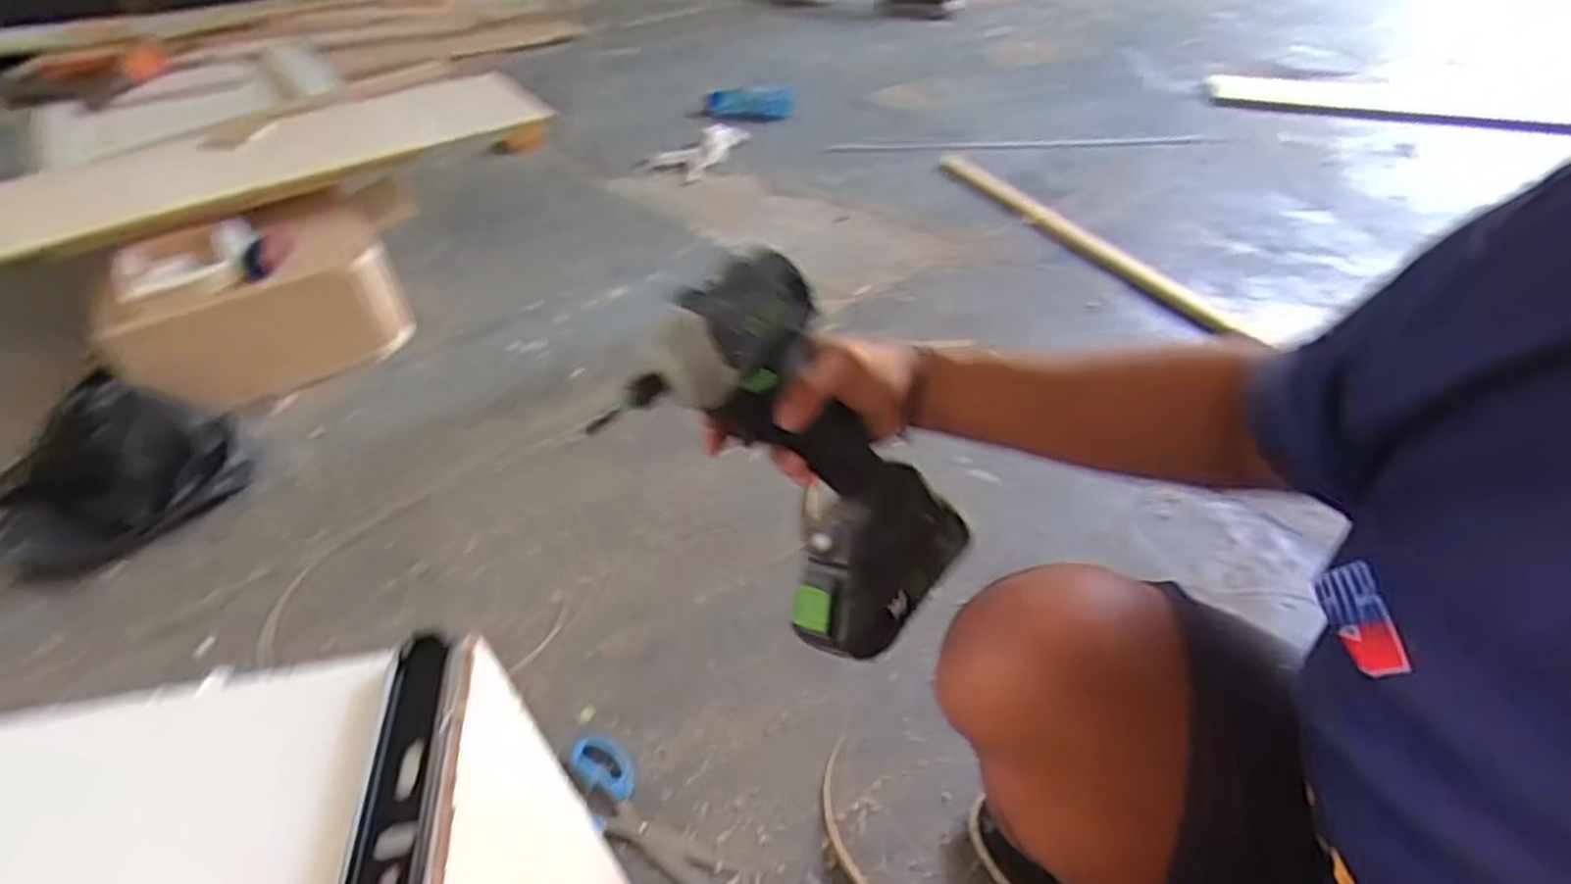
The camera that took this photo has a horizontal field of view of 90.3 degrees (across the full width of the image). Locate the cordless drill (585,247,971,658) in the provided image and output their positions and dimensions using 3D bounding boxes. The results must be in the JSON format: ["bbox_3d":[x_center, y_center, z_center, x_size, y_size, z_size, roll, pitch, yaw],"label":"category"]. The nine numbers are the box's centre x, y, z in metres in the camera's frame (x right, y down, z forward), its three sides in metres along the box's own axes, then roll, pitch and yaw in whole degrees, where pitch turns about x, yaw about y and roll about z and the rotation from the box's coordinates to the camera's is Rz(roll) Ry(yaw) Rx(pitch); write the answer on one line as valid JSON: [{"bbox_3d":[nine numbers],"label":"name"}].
[{"bbox_3d":[0.001,0.014,0.476,0.129,0.239,0.080,-43,19,-21],"label":"cordless drill"}]

